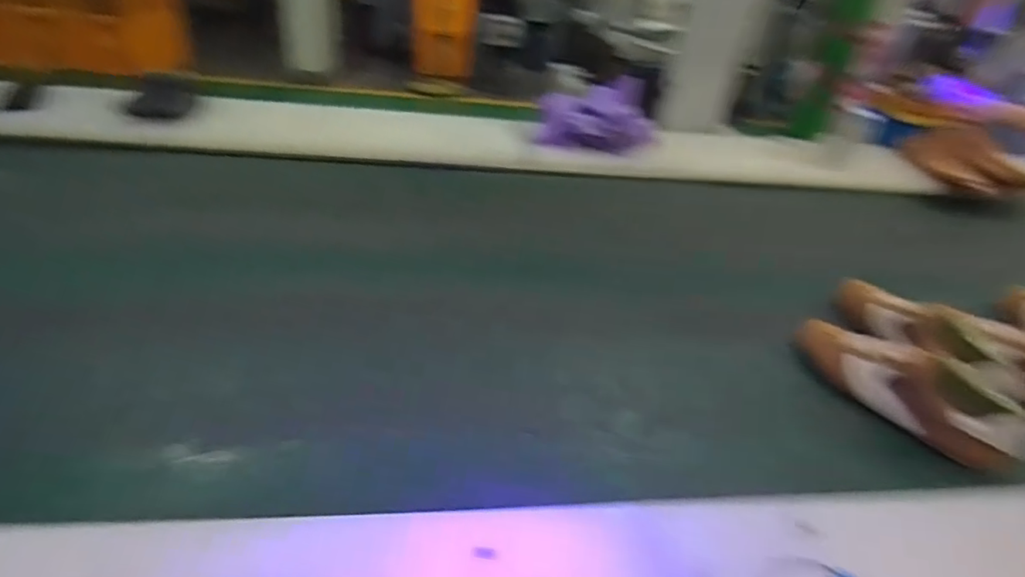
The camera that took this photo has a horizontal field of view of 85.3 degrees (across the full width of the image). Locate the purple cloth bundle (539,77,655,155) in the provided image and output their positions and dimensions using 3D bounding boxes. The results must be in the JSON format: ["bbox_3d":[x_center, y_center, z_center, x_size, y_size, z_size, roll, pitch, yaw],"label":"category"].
[{"bbox_3d":[0.205,-0.423,1.348,0.299,0.127,0.202,4,34,-5],"label":"purple cloth bundle"}]

